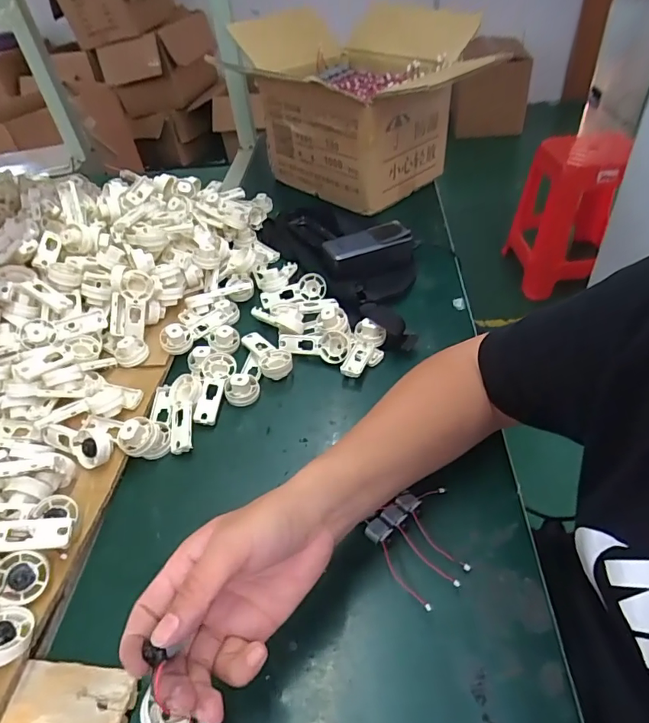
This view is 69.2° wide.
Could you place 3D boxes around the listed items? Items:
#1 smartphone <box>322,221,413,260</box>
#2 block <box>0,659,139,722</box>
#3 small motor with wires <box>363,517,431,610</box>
[{"bbox_3d":[0.066,-0.182,0.709,0.124,0.010,0.053,-22,51,-16],"label":"smartphone"},{"bbox_3d":[-0.181,0.246,0.338,0.089,0.008,0.048,0,44,8],"label":"block"},{"bbox_3d":[0.061,0.172,0.399,0.020,0.020,0.085,-22,45,-15],"label":"small motor with wires"}]

